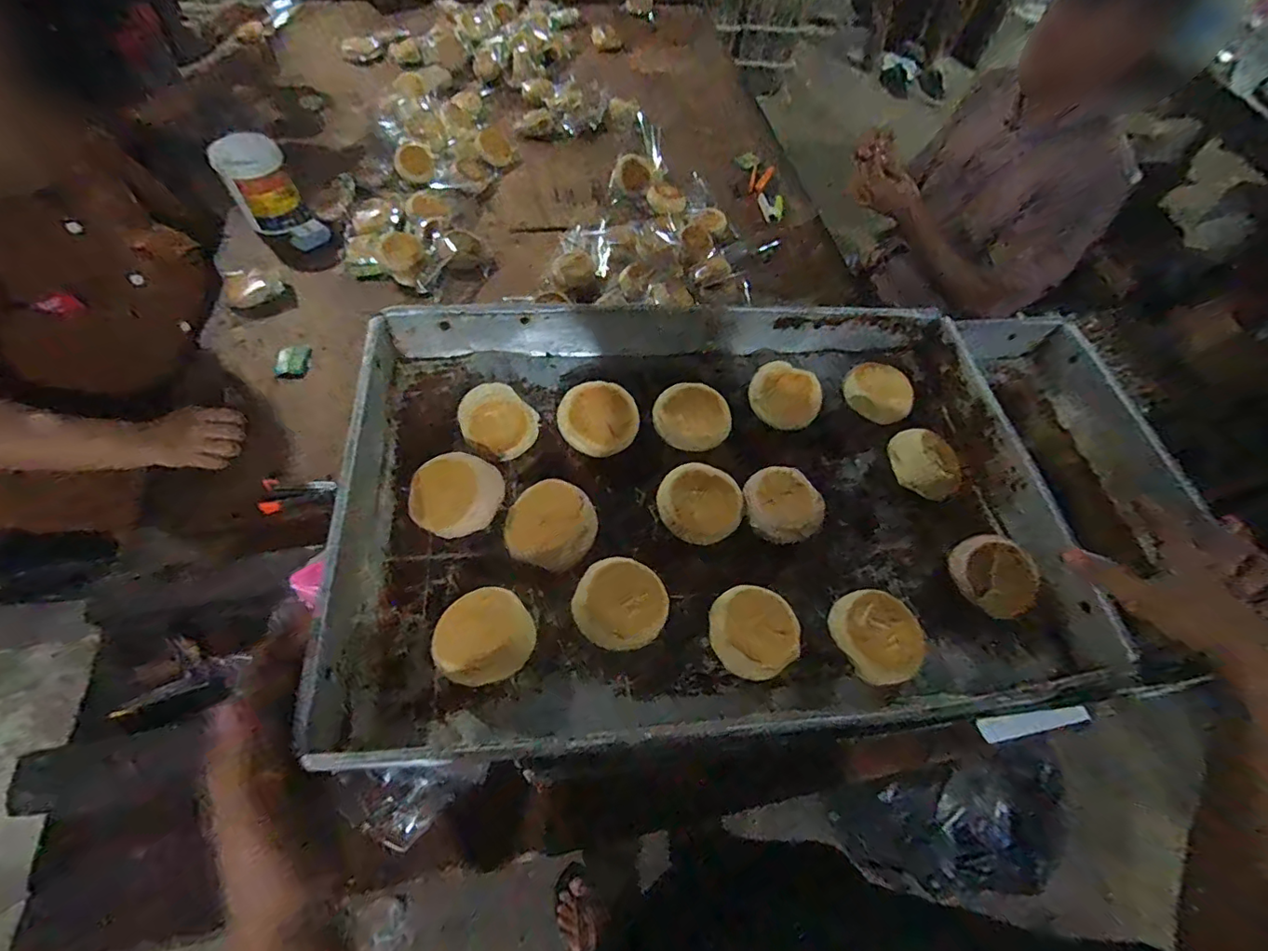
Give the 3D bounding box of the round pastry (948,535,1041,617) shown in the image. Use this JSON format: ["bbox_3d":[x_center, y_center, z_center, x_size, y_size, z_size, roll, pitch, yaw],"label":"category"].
[{"bbox_3d":[0.336,0.091,0.499,0.061,0.025,0.073,-16,62,-13],"label":"round pastry"}]

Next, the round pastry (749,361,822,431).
[{"bbox_3d":[0.162,-0.084,0.584,0.079,0.040,0.065,34,63,15],"label":"round pastry"}]

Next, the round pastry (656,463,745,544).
[{"bbox_3d":[0.062,0.025,0.504,0.078,0.027,0.069,16,59,6],"label":"round pastry"}]

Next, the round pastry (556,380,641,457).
[{"bbox_3d":[-0.034,-0.058,0.538,0.075,0.020,0.075,47,68,-2],"label":"round pastry"}]

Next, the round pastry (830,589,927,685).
[{"bbox_3d":[0.209,0.136,0.461,0.071,0.030,0.074,2,59,-3],"label":"round pastry"}]

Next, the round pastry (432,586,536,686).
[{"bbox_3d":[-0.114,0.127,0.419,0.070,0.037,0.065,2,59,-3],"label":"round pastry"}]

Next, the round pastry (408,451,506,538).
[{"bbox_3d":[-0.158,0.017,0.478,0.069,0.029,0.073,2,59,-3],"label":"round pastry"}]

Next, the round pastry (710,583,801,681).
[{"bbox_3d":[0.100,0.130,0.450,0.071,0.025,0.072,2,59,-3],"label":"round pastry"}]

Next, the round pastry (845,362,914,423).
[{"bbox_3d":[0.274,-0.093,0.603,0.073,0.031,0.058,37,64,17],"label":"round pastry"}]

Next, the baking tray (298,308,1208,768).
[{"bbox_3d":[0.074,0.009,0.499,0.635,0.085,0.429,-3,60,-6],"label":"baking tray"}]

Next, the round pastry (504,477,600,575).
[{"bbox_3d":[-0.072,0.042,0.474,0.073,0.033,0.072,2,59,-3],"label":"round pastry"}]

